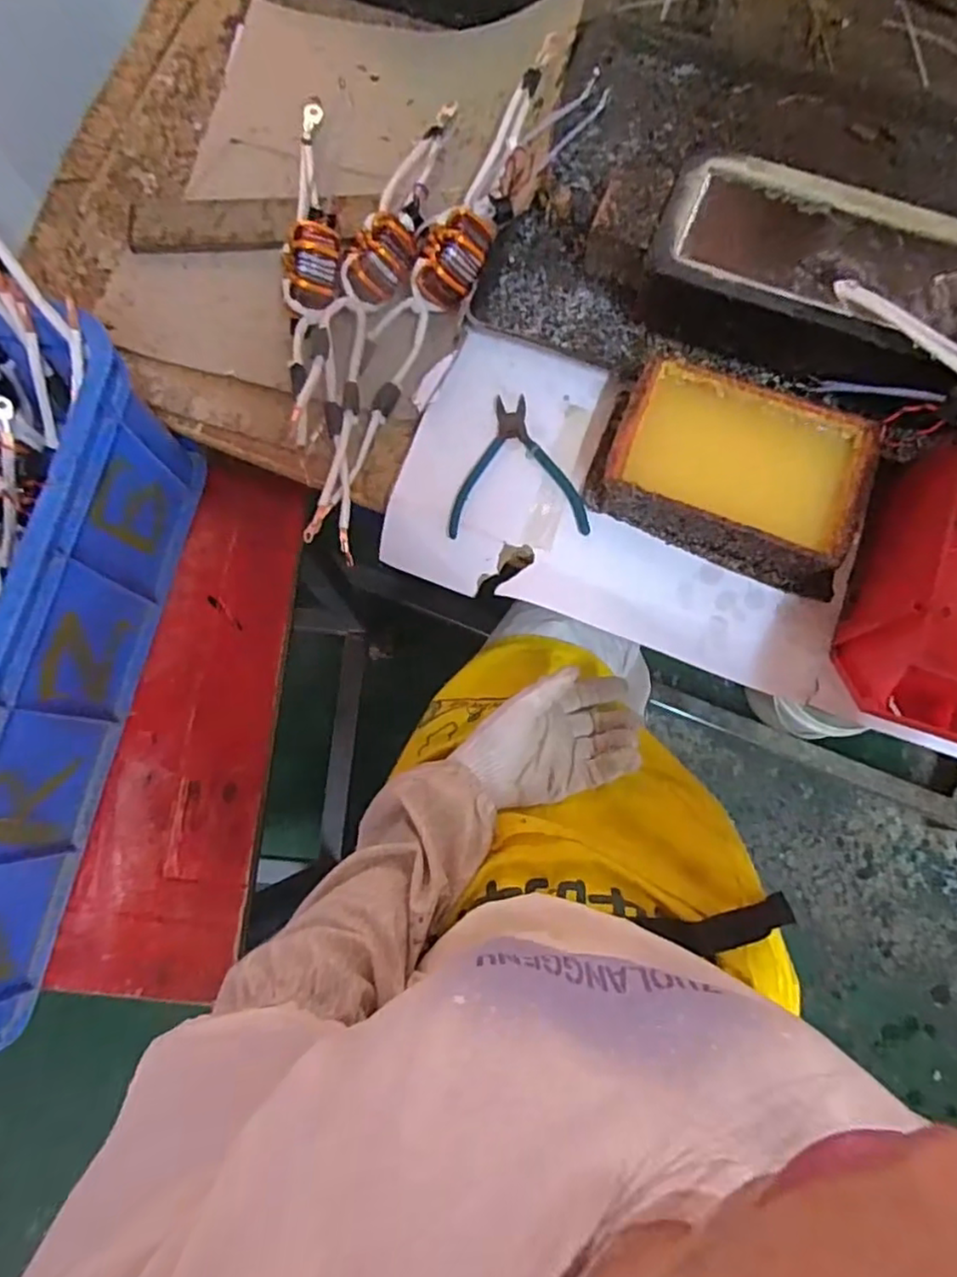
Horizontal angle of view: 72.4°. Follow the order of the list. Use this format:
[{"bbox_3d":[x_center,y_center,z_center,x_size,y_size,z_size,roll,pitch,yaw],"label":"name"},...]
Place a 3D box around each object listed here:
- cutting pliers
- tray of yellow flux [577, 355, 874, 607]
[{"bbox_3d":[0.037,-0.161,0.604,0.123,0.015,0.136,0,78,2],"label":"cutting pliers"},{"bbox_3d":[0.218,-0.143,0.565,0.223,0.061,0.133,21,79,6],"label":"tray of yellow flux"}]

